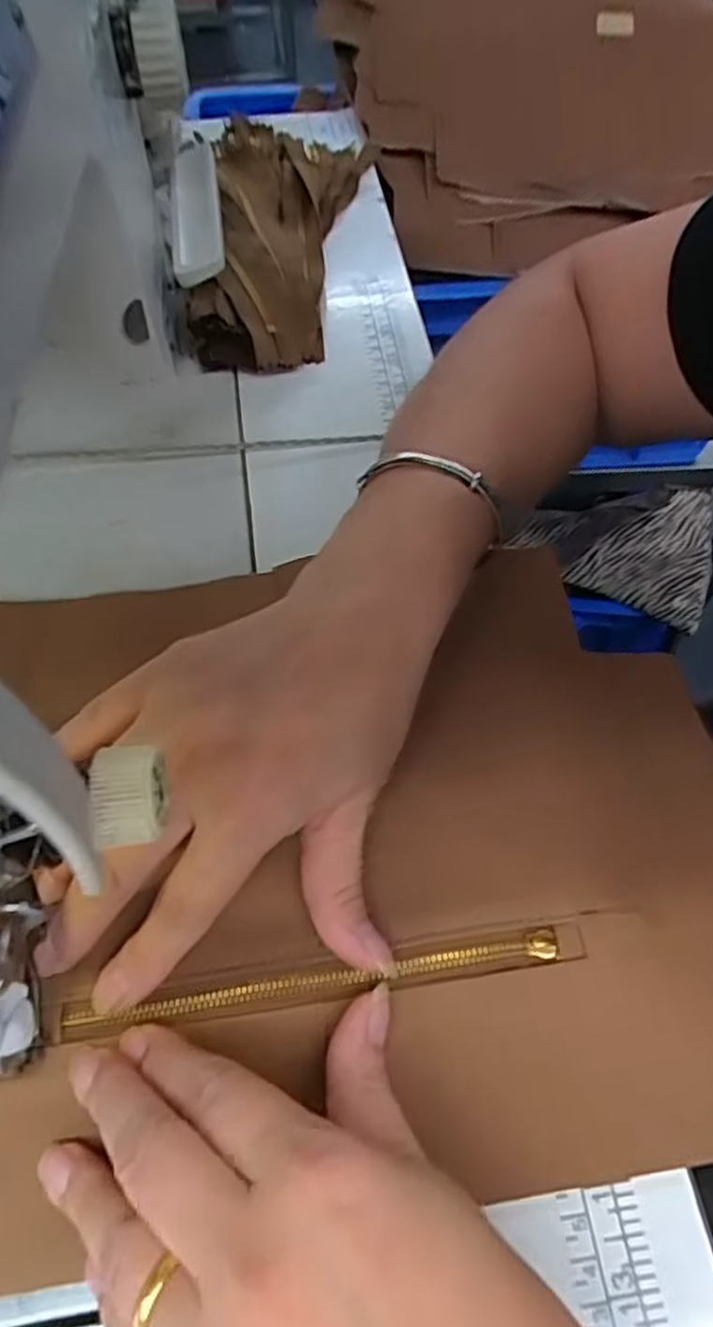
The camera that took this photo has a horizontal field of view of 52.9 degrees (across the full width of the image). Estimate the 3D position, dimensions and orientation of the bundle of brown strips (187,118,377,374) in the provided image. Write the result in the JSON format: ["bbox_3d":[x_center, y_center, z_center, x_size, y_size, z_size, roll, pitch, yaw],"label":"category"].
[{"bbox_3d":[-0.051,-0.273,0.450,0.085,0.034,0.246,6,59,3],"label":"bundle of brown strips"}]

